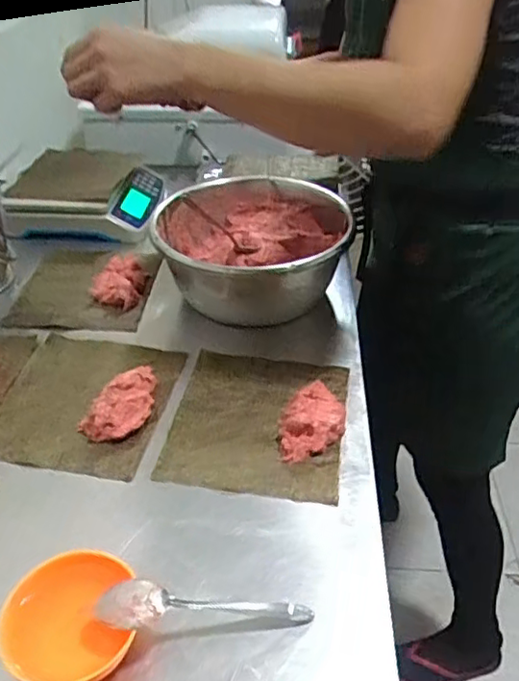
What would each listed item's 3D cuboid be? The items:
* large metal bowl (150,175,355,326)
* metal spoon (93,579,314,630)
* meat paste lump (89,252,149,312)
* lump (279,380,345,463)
[{"bbox_3d":[-0.011,-0.124,0.862,0.258,0.122,0.262,-1,39,0],"label":"large metal bowl"},{"bbox_3d":[-0.040,0.211,0.485,0.170,0.018,0.036,10,37,-12],"label":"metal spoon"},{"bbox_3d":[-0.202,-0.093,0.891,0.073,0.032,0.115,1,39,2],"label":"meat paste lump"},{"bbox_3d":[0.057,0.087,0.659,0.065,0.035,0.087,3,39,5],"label":"lump"}]

